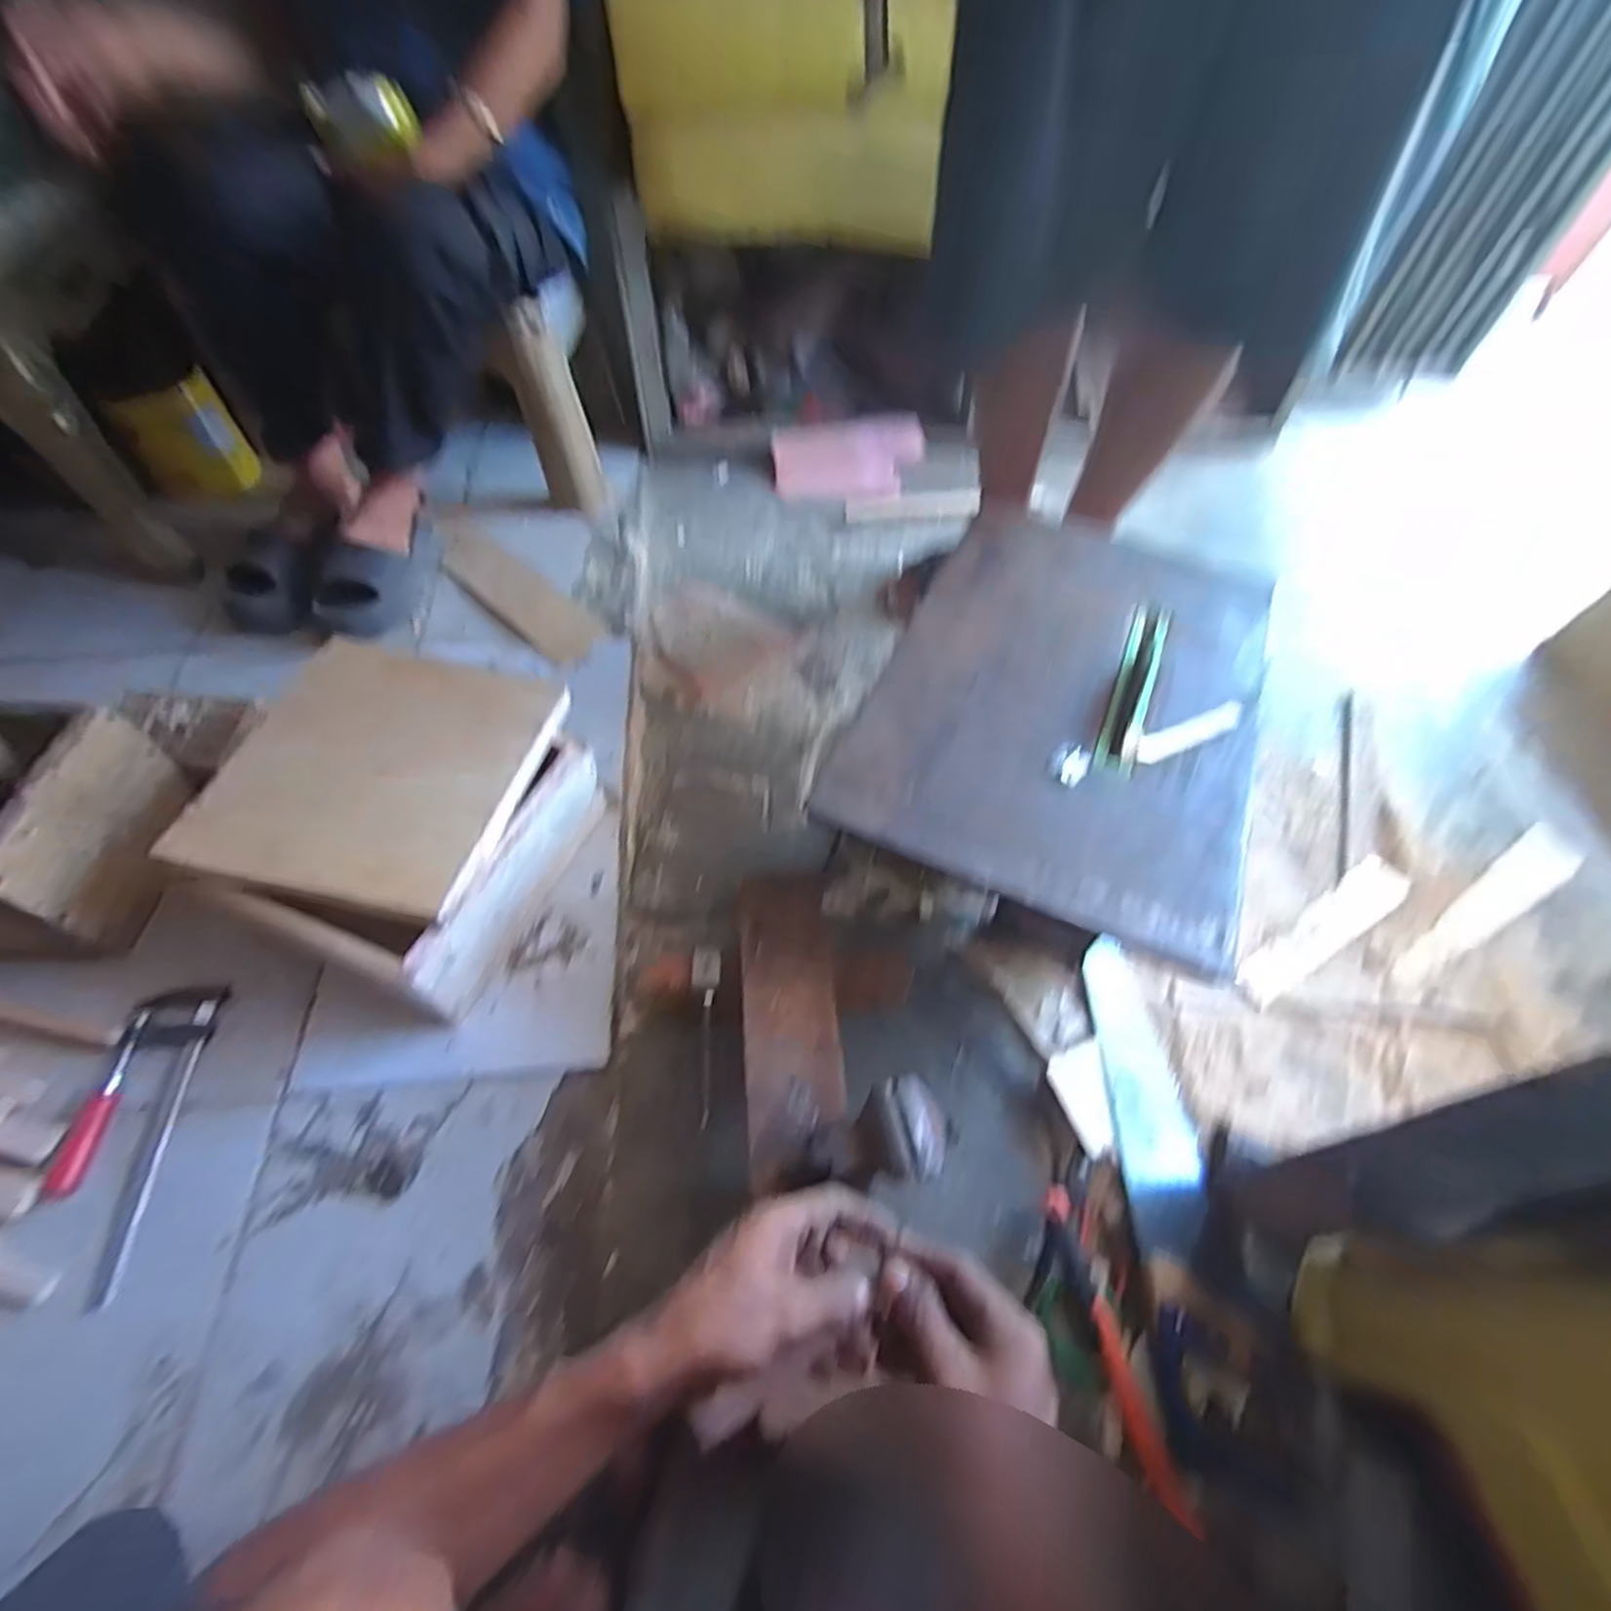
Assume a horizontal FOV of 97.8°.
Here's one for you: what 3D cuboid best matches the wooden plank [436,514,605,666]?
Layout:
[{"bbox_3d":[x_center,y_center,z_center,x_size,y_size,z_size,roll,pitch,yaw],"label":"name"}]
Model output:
[{"bbox_3d":[-0.430,-0.320,1.034,0.341,0.016,0.090,40,63,16],"label":"wooden plank"}]

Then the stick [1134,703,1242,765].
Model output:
[{"bbox_3d":[0.339,-0.064,0.619,0.114,0.010,0.022,-19,58,-15],"label":"stick"}]

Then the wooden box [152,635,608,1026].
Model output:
[{"bbox_3d":[-0.394,0.007,0.720,0.259,0.196,0.318,20,57,10],"label":"wooden box"}]

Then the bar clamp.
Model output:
[{"bbox_3d":[-0.594,0.282,0.614,0.080,0.024,0.254,-3,56,-5],"label":"bar clamp"}]

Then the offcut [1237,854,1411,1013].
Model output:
[{"bbox_3d":[0.566,0.133,0.770,0.261,0.016,0.049,-27,61,-20],"label":"offcut"}]

